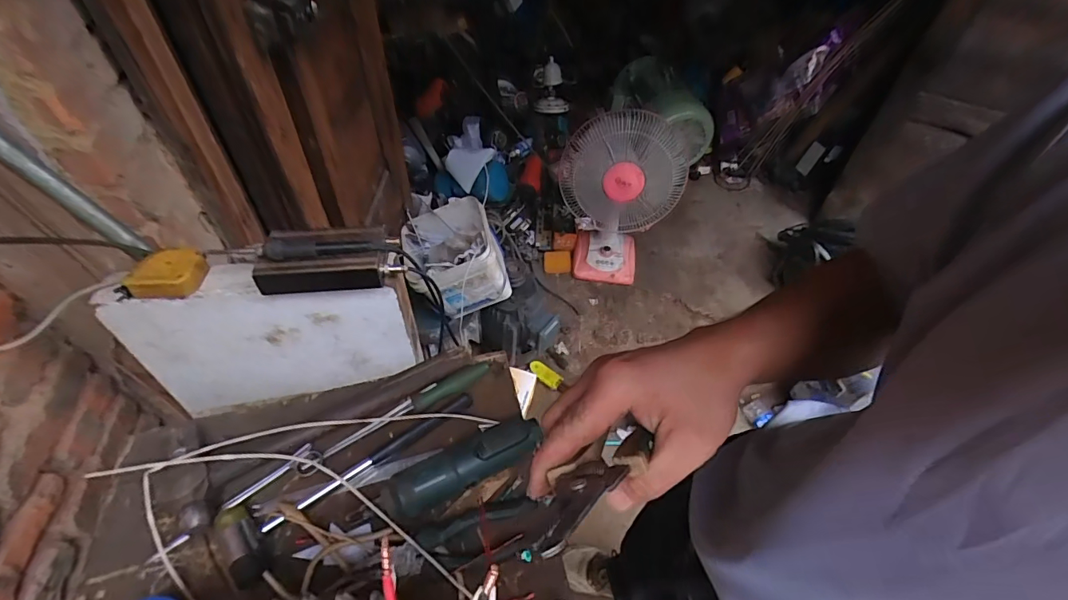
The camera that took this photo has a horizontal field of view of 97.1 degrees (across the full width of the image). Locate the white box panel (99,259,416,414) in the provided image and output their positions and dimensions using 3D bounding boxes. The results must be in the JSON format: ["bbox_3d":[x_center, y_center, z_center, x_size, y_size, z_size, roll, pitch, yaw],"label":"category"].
[{"bbox_3d":[-0.359,0.058,0.671,0.359,0.245,0.052,-7,45,-4],"label":"white box panel"}]

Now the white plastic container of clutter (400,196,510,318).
[{"bbox_3d":[-0.207,-0.106,1.241,0.243,0.195,0.215,-12,50,-13],"label":"white plastic container of clutter"}]

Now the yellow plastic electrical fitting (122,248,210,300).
[{"bbox_3d":[-0.447,-0.033,0.575,0.078,0.031,0.059,3,48,0],"label":"yellow plastic electrical fitting"}]

